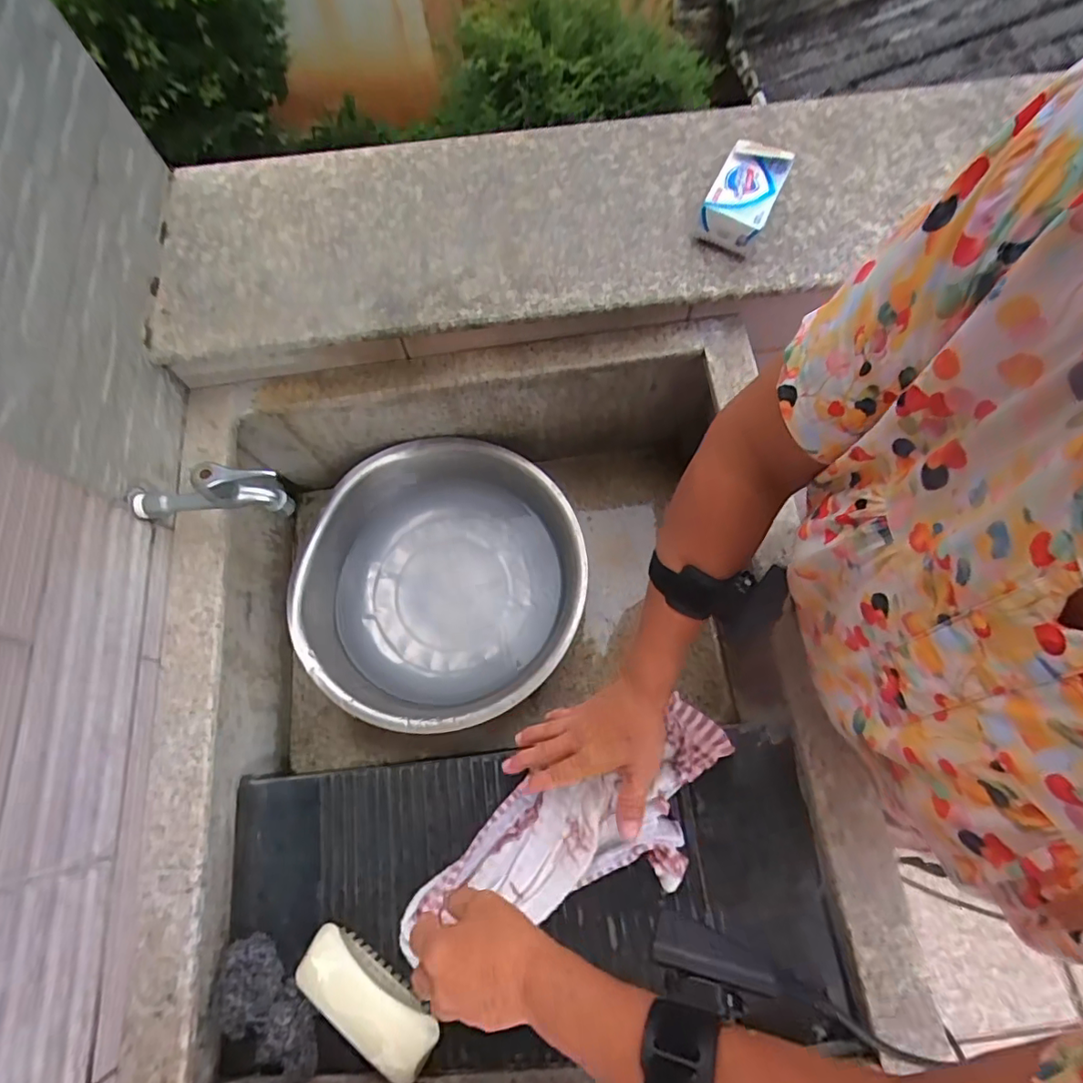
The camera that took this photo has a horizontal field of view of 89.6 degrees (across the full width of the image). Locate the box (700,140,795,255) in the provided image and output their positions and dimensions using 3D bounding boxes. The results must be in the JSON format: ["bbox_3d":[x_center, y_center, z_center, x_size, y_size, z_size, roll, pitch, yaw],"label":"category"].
[{"bbox_3d":[0.202,-0.345,0.542,0.061,0.043,0.101,25,74,10],"label":"box"}]

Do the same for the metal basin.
[{"bbox_3d":[-0.109,0.050,0.669,0.307,0.107,0.334,-1,72,2],"label":"metal basin"}]

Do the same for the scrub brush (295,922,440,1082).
[{"bbox_3d":[-0.149,0.390,0.464,0.133,0.043,0.053,30,75,11],"label":"scrub brush"}]

